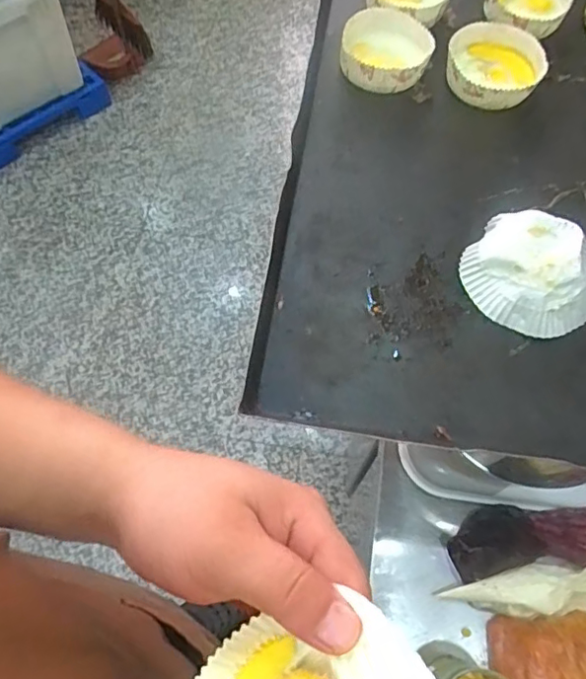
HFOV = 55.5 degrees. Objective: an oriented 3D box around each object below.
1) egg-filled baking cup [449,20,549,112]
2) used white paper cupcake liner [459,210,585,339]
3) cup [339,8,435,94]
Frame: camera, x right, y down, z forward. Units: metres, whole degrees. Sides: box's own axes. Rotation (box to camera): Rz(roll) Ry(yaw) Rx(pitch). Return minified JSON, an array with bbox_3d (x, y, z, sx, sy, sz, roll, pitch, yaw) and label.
[{"bbox_3d":[0.206,-0.281,0.567,0.093,0.032,0.099,10,65,4],"label":"egg-filled baking cup"},{"bbox_3d":[0.201,-0.059,0.460,0.106,0.034,0.107,0,64,-1],"label":"used white paper cupcake liner"},{"bbox_3d":[0.096,-0.297,0.572,0.089,0.026,0.096,0,64,-1],"label":"cup"}]

